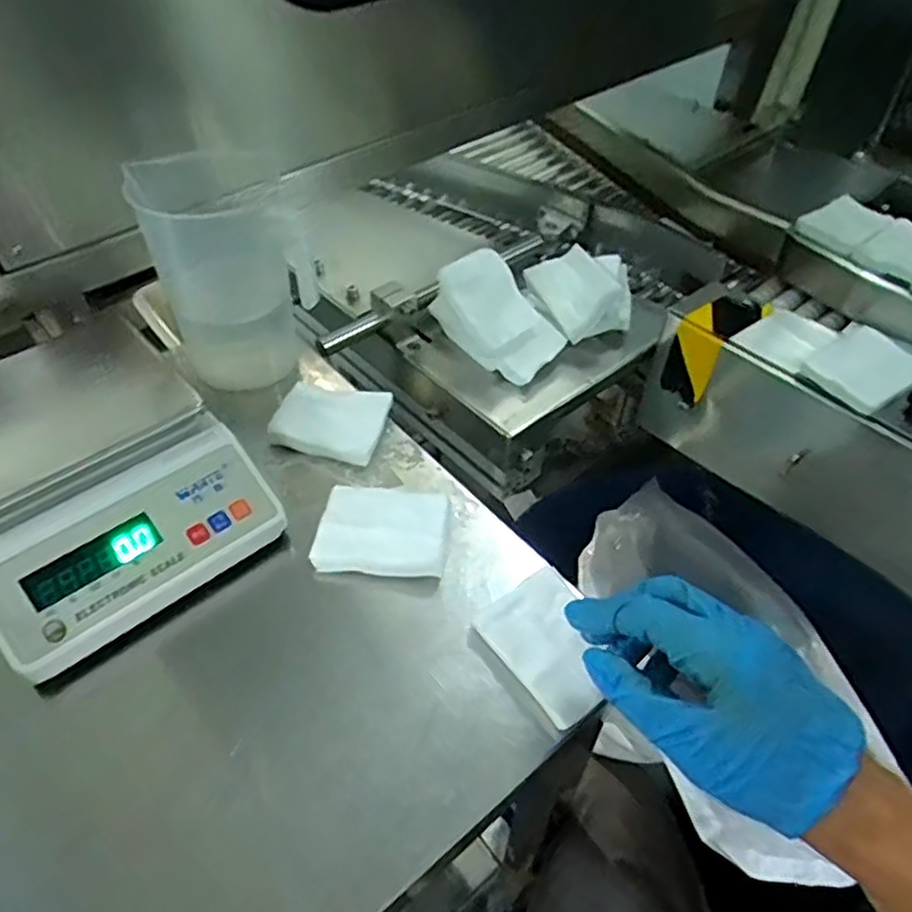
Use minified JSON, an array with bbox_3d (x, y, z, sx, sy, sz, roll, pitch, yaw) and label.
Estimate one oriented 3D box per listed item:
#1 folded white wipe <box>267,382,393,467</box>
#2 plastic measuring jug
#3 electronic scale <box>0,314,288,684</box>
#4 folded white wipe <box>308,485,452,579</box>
[{"bbox_3d":[-0.104,-0.028,0.591,0.087,0.022,0.067,8,48,7],"label":"folded white wipe"},{"bbox_3d":[-0.197,-0.170,0.617,0.119,0.174,0.130,-16,50,-14],"label":"plastic measuring jug"},{"bbox_3d":[-0.262,0.017,0.508,0.182,0.096,0.220,-33,56,-26],"label":"electronic scale"},{"bbox_3d":[-0.054,0.058,0.527,0.093,0.017,0.071,4,48,4],"label":"folded white wipe"}]

